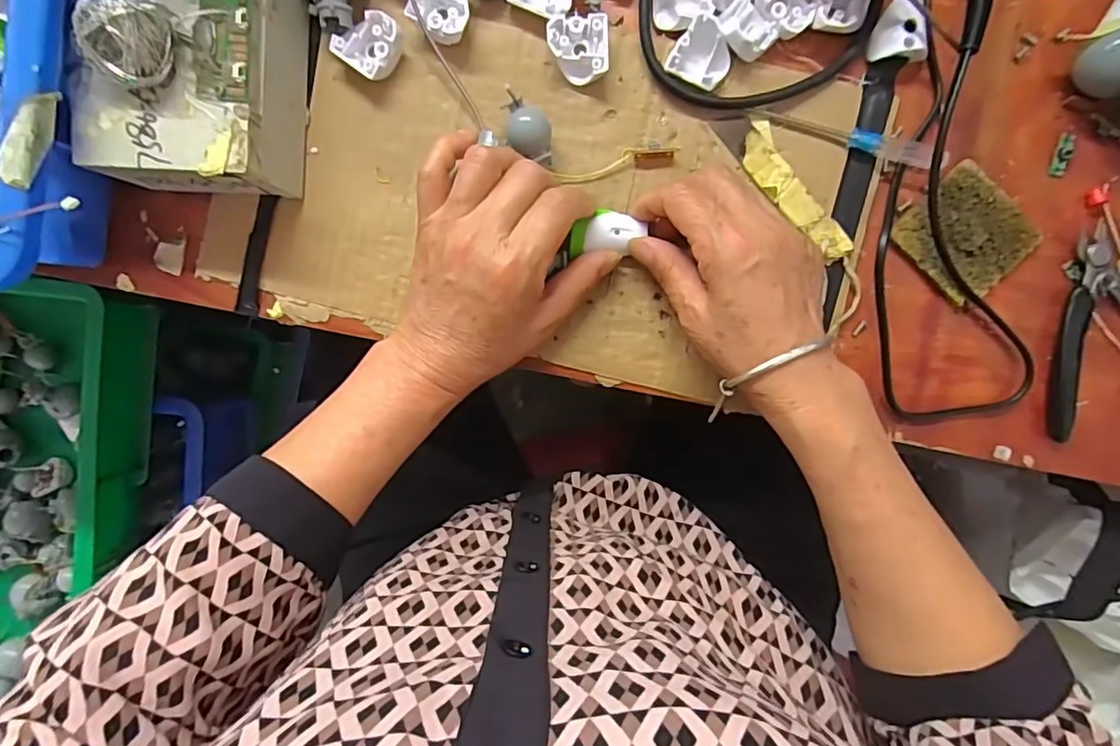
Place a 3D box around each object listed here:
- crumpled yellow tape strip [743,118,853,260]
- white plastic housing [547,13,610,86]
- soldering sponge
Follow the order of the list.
[{"bbox_3d":[0.131,-0.101,0.329,0.024,0.007,0.089,-36,92,1],"label":"crumpled yellow tape strip"},{"bbox_3d":[0.010,-0.180,0.322,0.033,0.011,0.033,2,93,0],"label":"white plastic housing"},{"bbox_3d":[0.233,-0.079,0.334,0.065,0.008,0.064,-42,92,1],"label":"soldering sponge"}]

